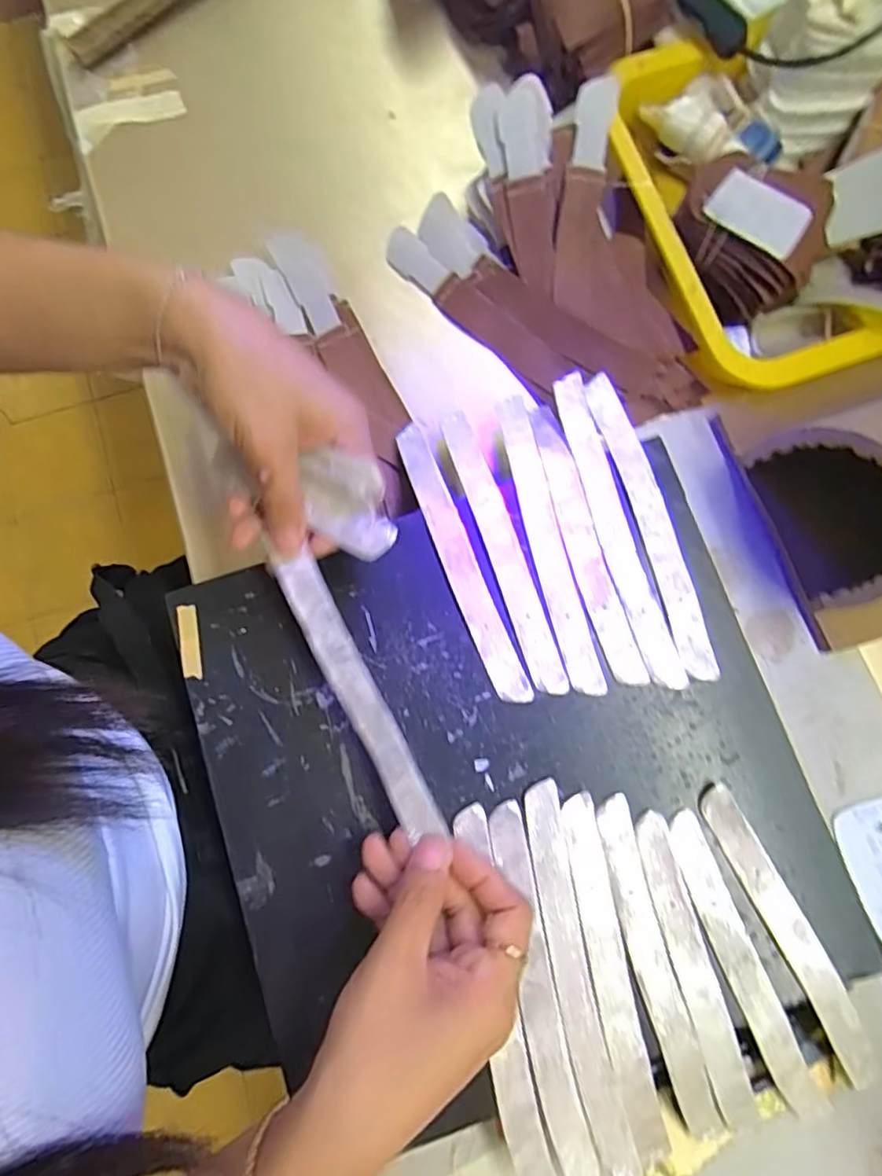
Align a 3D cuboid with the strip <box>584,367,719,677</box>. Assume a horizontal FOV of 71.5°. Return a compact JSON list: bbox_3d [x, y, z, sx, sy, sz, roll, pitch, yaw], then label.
[{"bbox_3d":[0.120,-0.042,0.352,0.022,0.004,0.190,-16,79,-2],"label":"strip"}]

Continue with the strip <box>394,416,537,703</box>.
[{"bbox_3d":[0.009,-0.019,0.365,0.020,0.033,0.183,-21,79,-3],"label":"strip"}]

